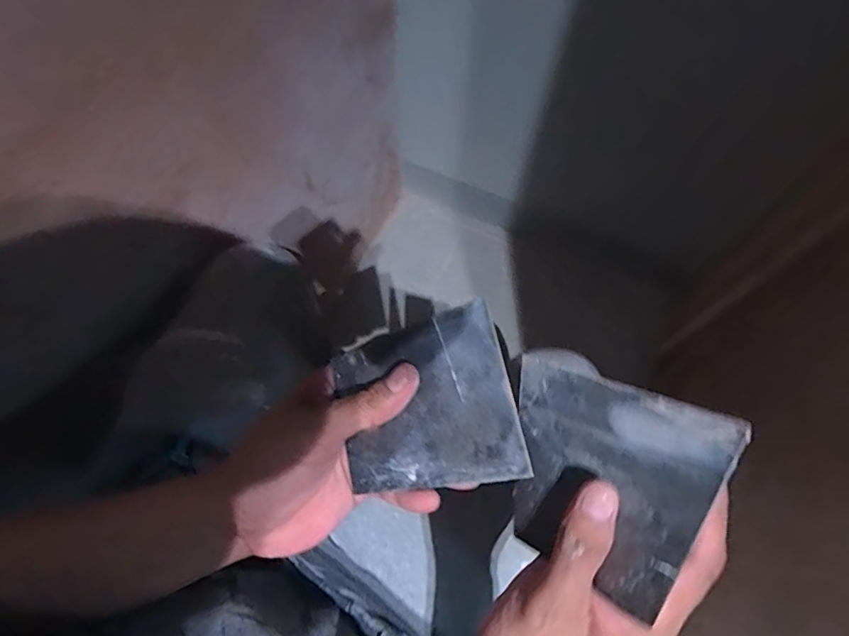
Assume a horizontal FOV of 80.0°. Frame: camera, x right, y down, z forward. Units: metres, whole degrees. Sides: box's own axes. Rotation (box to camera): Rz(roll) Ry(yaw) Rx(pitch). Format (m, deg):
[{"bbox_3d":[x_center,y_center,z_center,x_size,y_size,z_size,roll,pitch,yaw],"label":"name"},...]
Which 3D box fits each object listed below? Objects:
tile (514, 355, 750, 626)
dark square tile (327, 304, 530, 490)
[{"bbox_3d":[0.084,0.078,0.245,0.105,0.004,0.095,18,99,47],"label":"tile"},{"bbox_3d":[0.000,0.049,0.280,0.095,0.004,0.093,-18,73,12],"label":"dark square tile"}]

